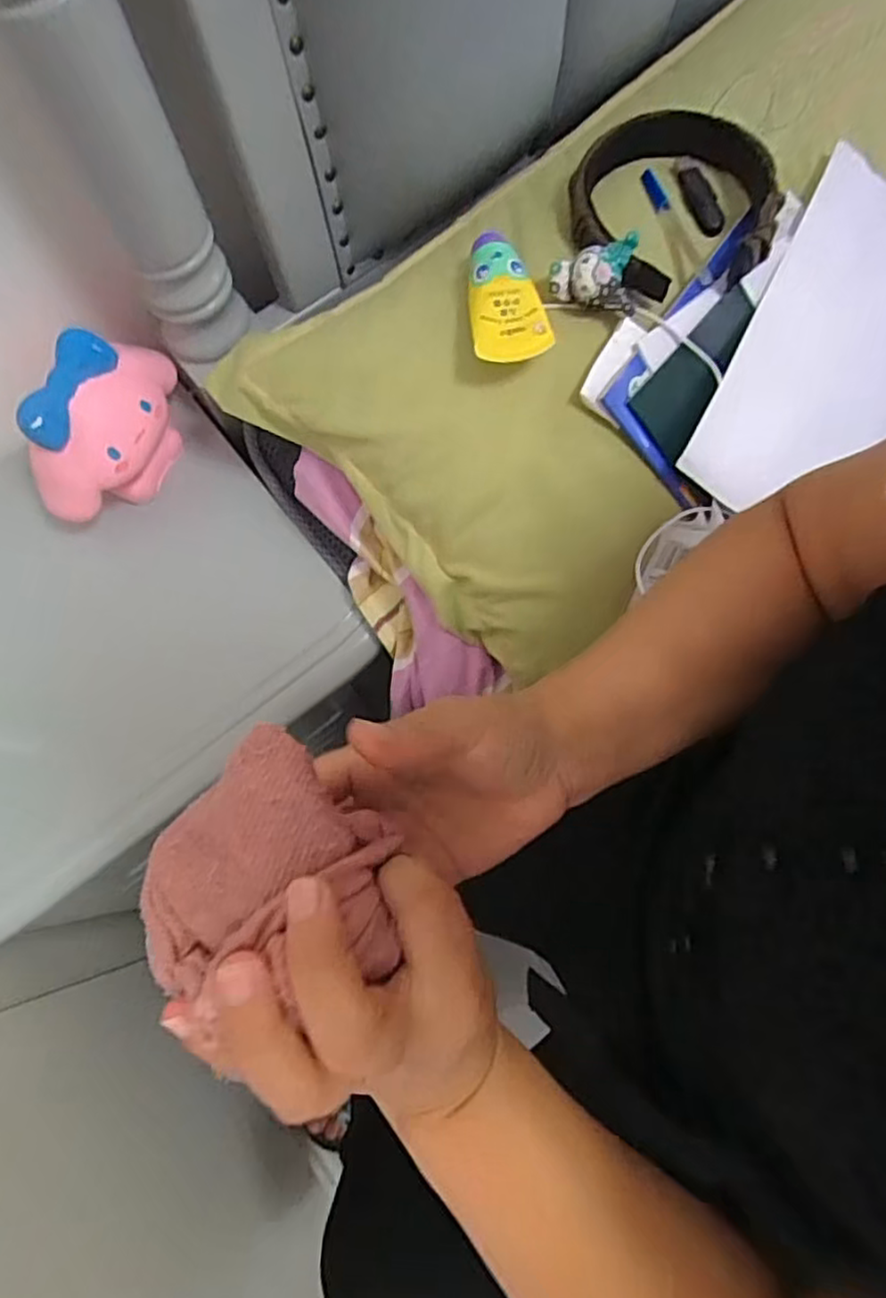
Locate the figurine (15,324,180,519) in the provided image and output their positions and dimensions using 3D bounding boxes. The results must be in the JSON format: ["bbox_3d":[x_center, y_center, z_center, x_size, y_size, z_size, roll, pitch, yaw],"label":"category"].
[{"bbox_3d":[-0.291,-0.192,0.613,0.076,0.140,0.169,22,76,7],"label":"figurine"}]

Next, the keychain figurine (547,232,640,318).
[{"bbox_3d":[0.107,-0.263,0.477,0.059,0.033,0.035,12,75,5],"label":"keychain figurine"}]

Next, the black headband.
[{"bbox_3d":[0.169,-0.330,0.503,0.148,0.032,0.139,11,75,4],"label":"black headband"}]

